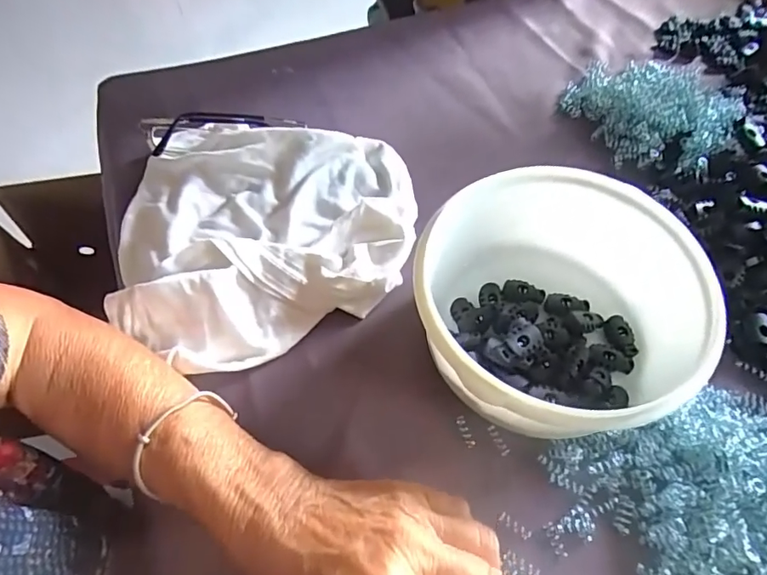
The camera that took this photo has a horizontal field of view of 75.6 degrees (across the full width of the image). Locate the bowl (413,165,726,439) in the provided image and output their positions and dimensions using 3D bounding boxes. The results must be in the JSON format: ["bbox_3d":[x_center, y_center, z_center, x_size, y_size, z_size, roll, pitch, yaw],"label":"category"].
[{"bbox_3d":[0.101,0.012,0.299,0.146,0.072,0.160,0,59,0],"label":"bowl"}]

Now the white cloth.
[{"bbox_3d":[-0.086,-0.041,0.361,0.212,0.042,0.210,3,59,1],"label":"white cloth"}]

